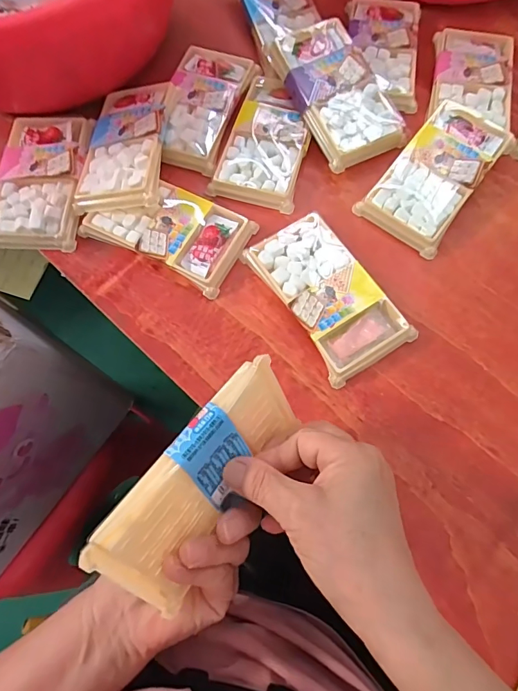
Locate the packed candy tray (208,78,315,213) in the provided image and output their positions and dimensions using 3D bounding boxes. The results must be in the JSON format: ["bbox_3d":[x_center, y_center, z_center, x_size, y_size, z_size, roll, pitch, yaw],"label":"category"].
[{"bbox_3d":[0.010,-0.188,0.397,0.072,0.013,0.128,16,73,6],"label":"packed candy tray"}]

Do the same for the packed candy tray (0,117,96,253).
[{"bbox_3d":[-0.196,-0.148,0.390,0.079,0.020,0.133,3,72,3],"label":"packed candy tray"}]

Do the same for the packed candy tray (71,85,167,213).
[{"bbox_3d":[-0.117,-0.178,0.385,0.073,0.033,0.134,3,72,3],"label":"packed candy tray"}]

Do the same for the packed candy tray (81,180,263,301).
[{"bbox_3d":[-0.077,-0.101,0.372,0.129,0.015,0.074,26,75,9],"label":"packed candy tray"}]

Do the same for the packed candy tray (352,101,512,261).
[{"bbox_3d":[0.159,-0.154,0.380,0.073,0.025,0.145,37,77,12],"label":"packed candy tray"}]

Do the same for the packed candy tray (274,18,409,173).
[{"bbox_3d":[0.071,-0.228,0.391,0.076,0.015,0.134,-25,88,-4],"label":"packed candy tray"}]

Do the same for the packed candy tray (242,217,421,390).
[{"bbox_3d":[0.054,-0.042,0.349,0.072,0.017,0.133,-31,74,-8],"label":"packed candy tray"}]

